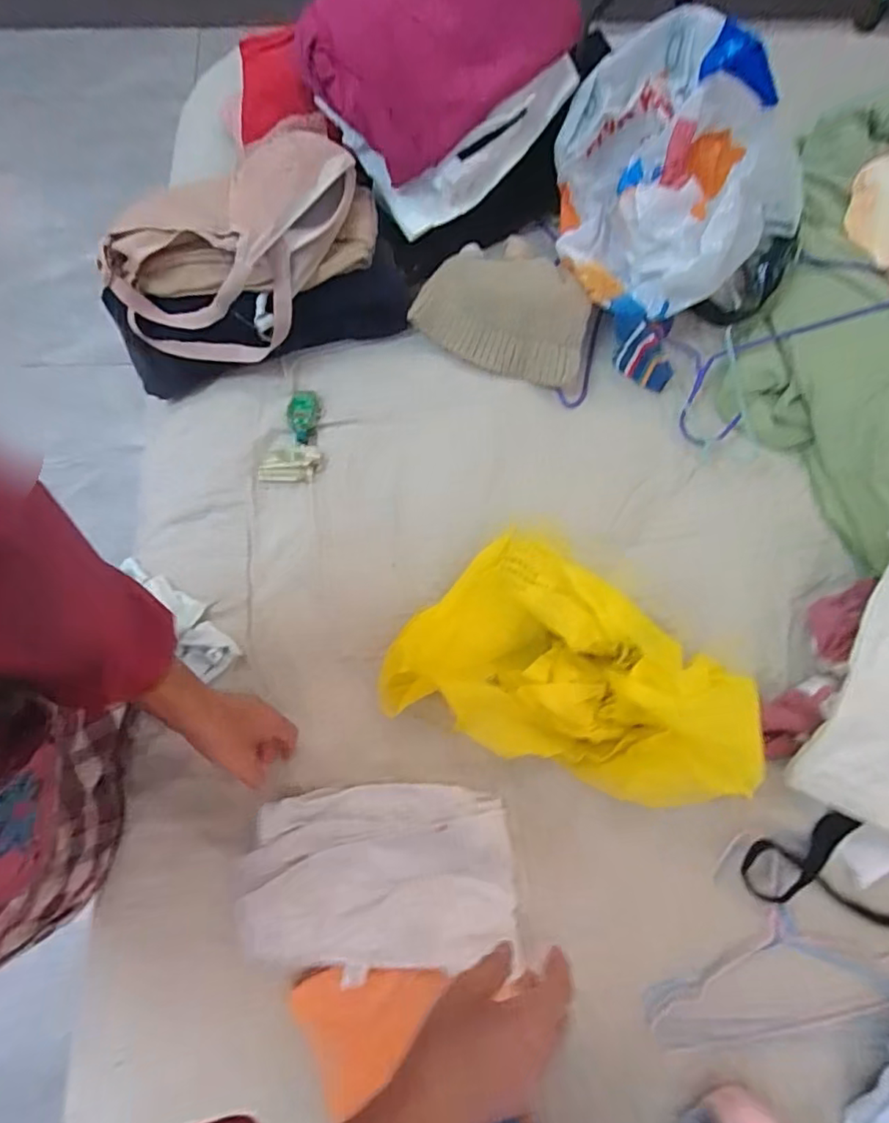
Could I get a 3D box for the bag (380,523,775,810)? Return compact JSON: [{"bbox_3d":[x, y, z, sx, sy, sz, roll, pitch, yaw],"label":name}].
[{"bbox_3d":[0.110,0.121,0.510,0.307,0.120,0.208,38,80,7],"label":"bag"}]

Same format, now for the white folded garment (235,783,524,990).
[{"bbox_3d":[-0.060,0.300,0.528,0.246,0.034,0.158,-5,78,-2],"label":"white folded garment"}]

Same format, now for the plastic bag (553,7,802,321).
[{"bbox_3d":[0.230,-0.403,0.595,0.256,0.157,0.200,35,80,7],"label":"plastic bag"}]

